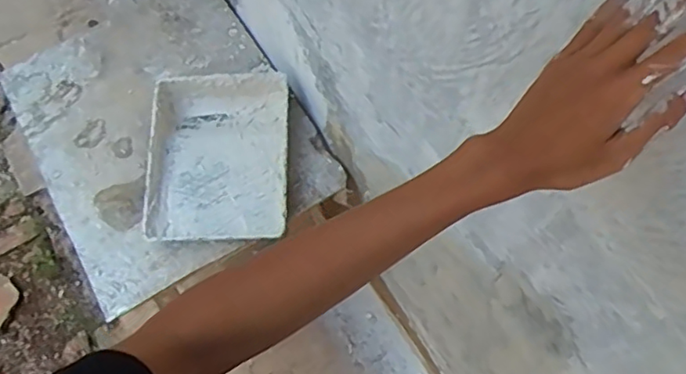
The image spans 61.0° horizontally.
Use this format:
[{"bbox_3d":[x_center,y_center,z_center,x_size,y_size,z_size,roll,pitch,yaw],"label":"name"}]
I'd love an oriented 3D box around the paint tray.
[{"bbox_3d":[-0.258,-0.065,1.208,0.283,0.076,0.354,-1,64,0],"label":"paint tray"}]

